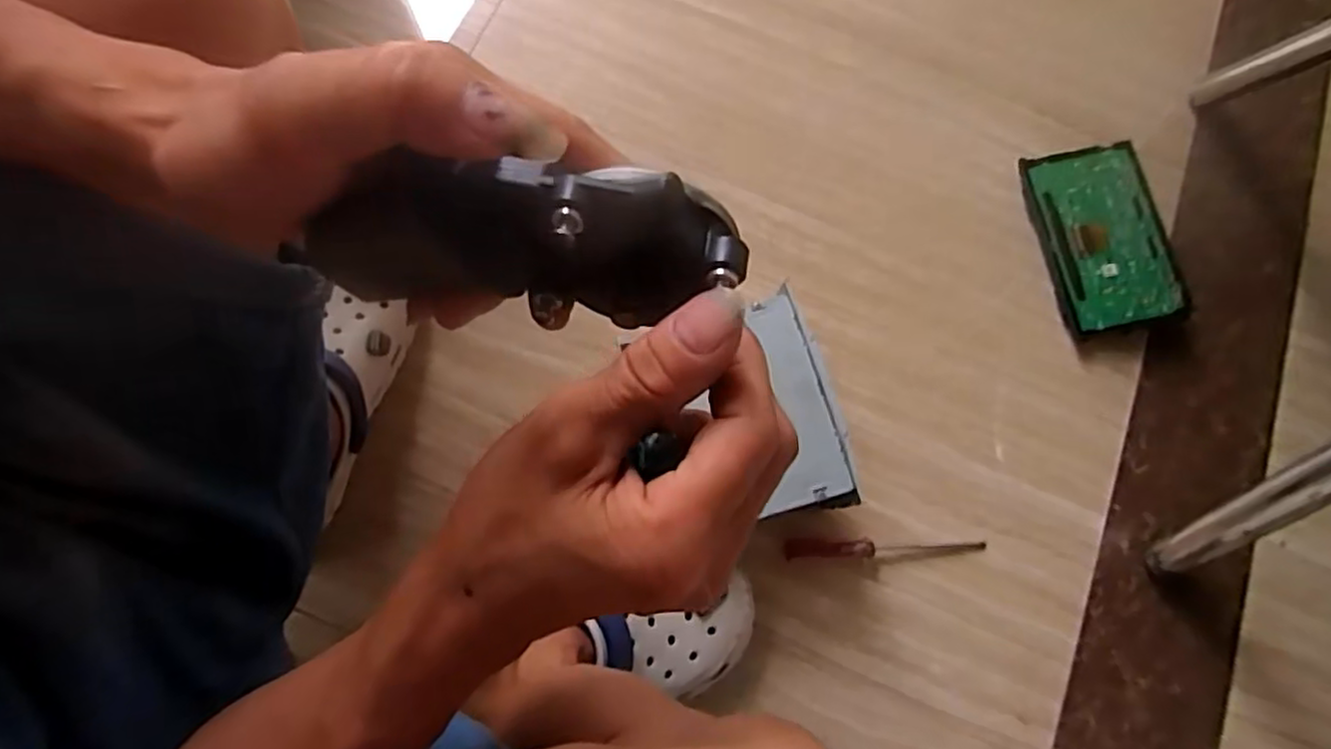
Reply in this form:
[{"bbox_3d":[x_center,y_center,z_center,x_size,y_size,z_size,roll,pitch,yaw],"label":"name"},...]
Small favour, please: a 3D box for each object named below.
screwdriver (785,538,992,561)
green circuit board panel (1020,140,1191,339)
[{"bbox_3d":[0.201,0.156,0.645,0.185,0.022,0.017,0,75,-4],"label":"screwdriver"},{"bbox_3d":[0.453,-0.142,0.738,0.111,0.014,0.197,-13,76,14],"label":"green circuit board panel"}]

